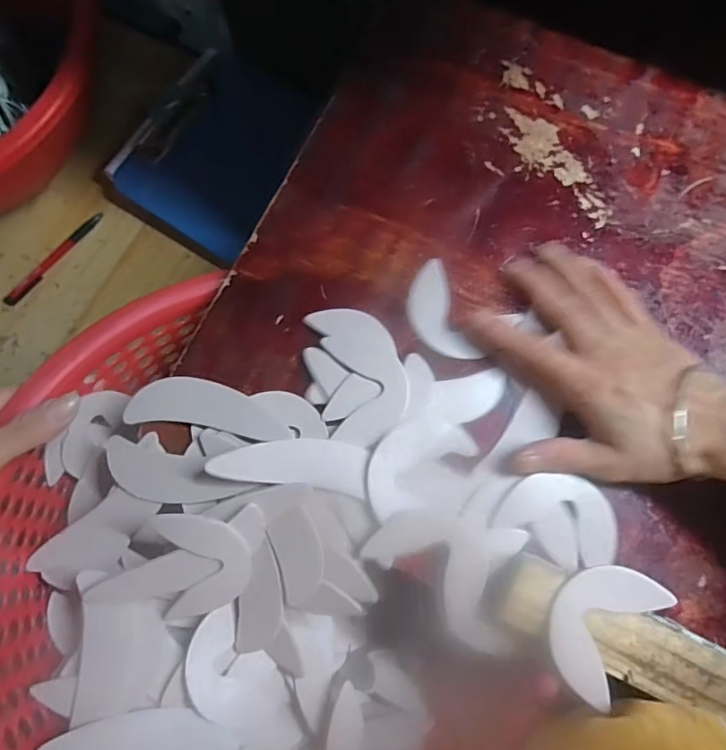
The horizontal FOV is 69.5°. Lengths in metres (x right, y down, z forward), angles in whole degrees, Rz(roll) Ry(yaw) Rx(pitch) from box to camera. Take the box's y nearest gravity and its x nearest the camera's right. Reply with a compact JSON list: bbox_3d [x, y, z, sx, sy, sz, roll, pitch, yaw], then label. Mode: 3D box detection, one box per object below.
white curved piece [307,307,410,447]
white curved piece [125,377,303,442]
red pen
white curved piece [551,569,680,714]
[{"bbox_3d":[0.000,-0.002,0.305,0.045,0.006,0.083,-13,76,-5],"label":"white curved piece"},{"bbox_3d":[-0.086,0.018,0.299,0.098,0.007,0.029,8,76,1],"label":"white curved piece"},{"bbox_3d":[-0.333,-0.127,0.565,0.017,0.009,0.135,35,77,7],"label":"red pen"},{"bbox_3d":[0.116,0.123,0.260,0.041,0.004,0.065,32,74,11],"label":"white curved piece"}]

